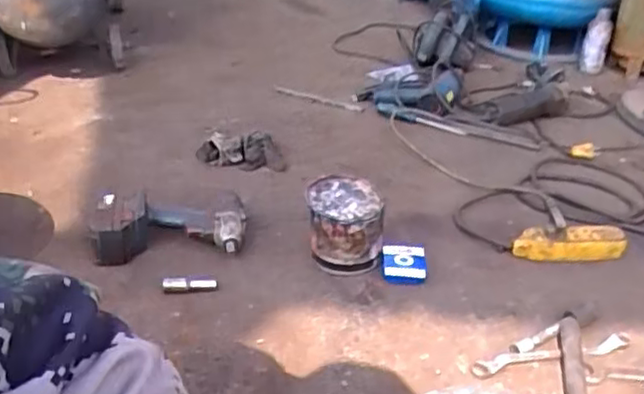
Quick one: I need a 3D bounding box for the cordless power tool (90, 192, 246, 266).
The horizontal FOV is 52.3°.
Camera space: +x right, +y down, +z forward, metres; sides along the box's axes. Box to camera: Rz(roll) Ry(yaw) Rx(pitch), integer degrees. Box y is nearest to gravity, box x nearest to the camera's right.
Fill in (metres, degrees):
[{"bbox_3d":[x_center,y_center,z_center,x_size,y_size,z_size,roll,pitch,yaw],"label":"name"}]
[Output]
[{"bbox_3d":[-0.244,0.049,1.074,0.244,0.081,0.117,-4,32,-10],"label":"cordless power tool"}]

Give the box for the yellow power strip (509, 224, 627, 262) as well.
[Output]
[{"bbox_3d":[0.403,0.075,1.064,0.185,0.041,0.060,-2,32,-7],"label":"yellow power strip"}]

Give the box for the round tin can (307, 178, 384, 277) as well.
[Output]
[{"bbox_3d":[0.036,0.047,1.051,0.121,0.112,0.130,-2,32,-6],"label":"round tin can"}]

